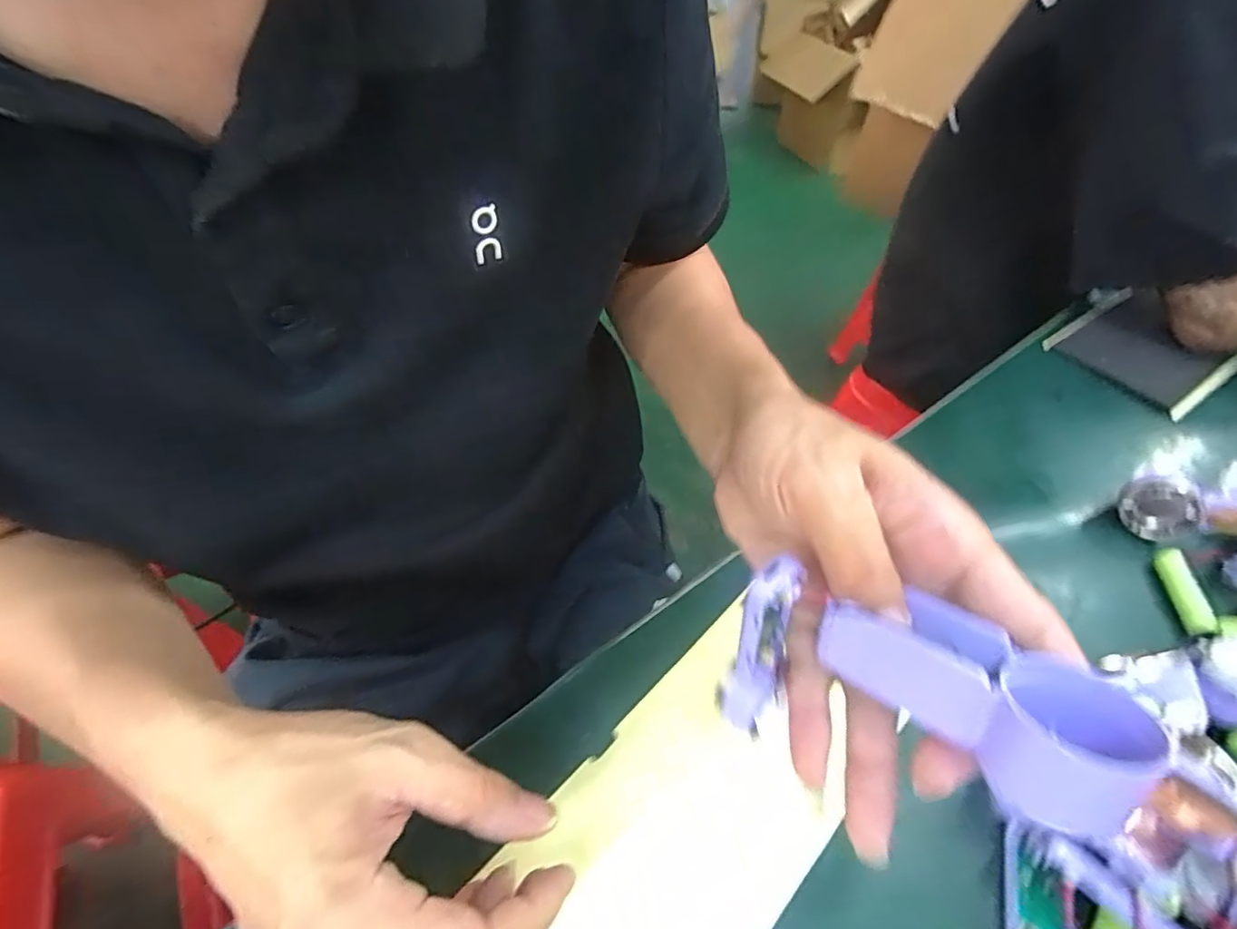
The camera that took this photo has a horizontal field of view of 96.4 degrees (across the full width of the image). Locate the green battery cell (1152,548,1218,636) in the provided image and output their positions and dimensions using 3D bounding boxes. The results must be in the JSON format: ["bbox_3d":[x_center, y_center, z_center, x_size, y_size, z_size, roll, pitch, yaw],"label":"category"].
[{"bbox_3d":[0.345,0.080,0.339,0.013,0.018,0.058,8,52,6],"label":"green battery cell"}]

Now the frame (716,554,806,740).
[{"bbox_3d":[0.056,0.076,0.221,0.021,0.083,0.014,10,30,10],"label":"frame"}]

